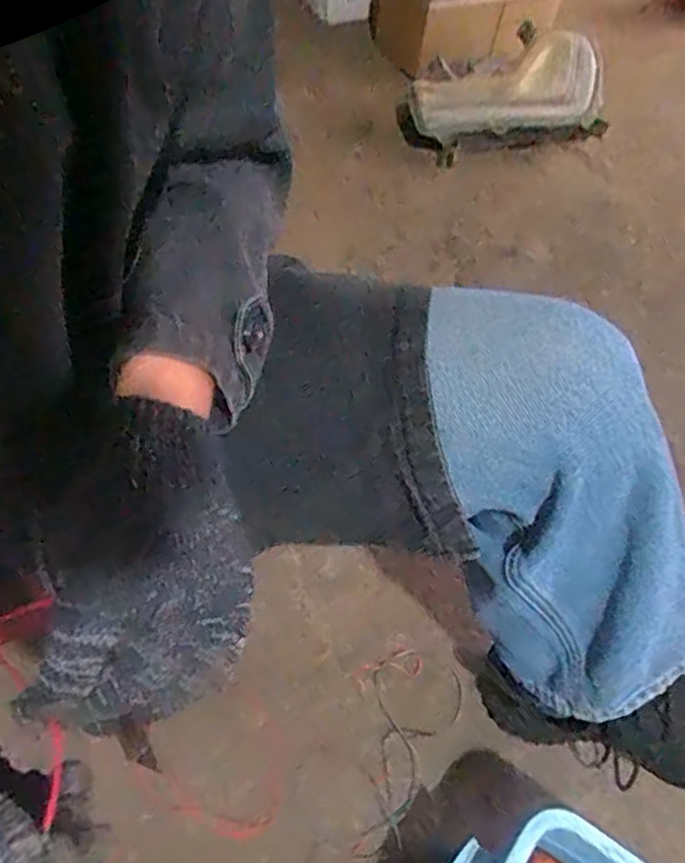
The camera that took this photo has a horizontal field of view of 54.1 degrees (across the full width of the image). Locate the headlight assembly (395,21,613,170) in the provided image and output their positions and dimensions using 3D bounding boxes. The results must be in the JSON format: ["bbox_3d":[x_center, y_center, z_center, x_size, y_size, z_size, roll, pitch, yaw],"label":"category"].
[{"bbox_3d":[0.329,-0.661,1.325,0.401,0.181,0.223,-1,56,-6],"label":"headlight assembly"}]

